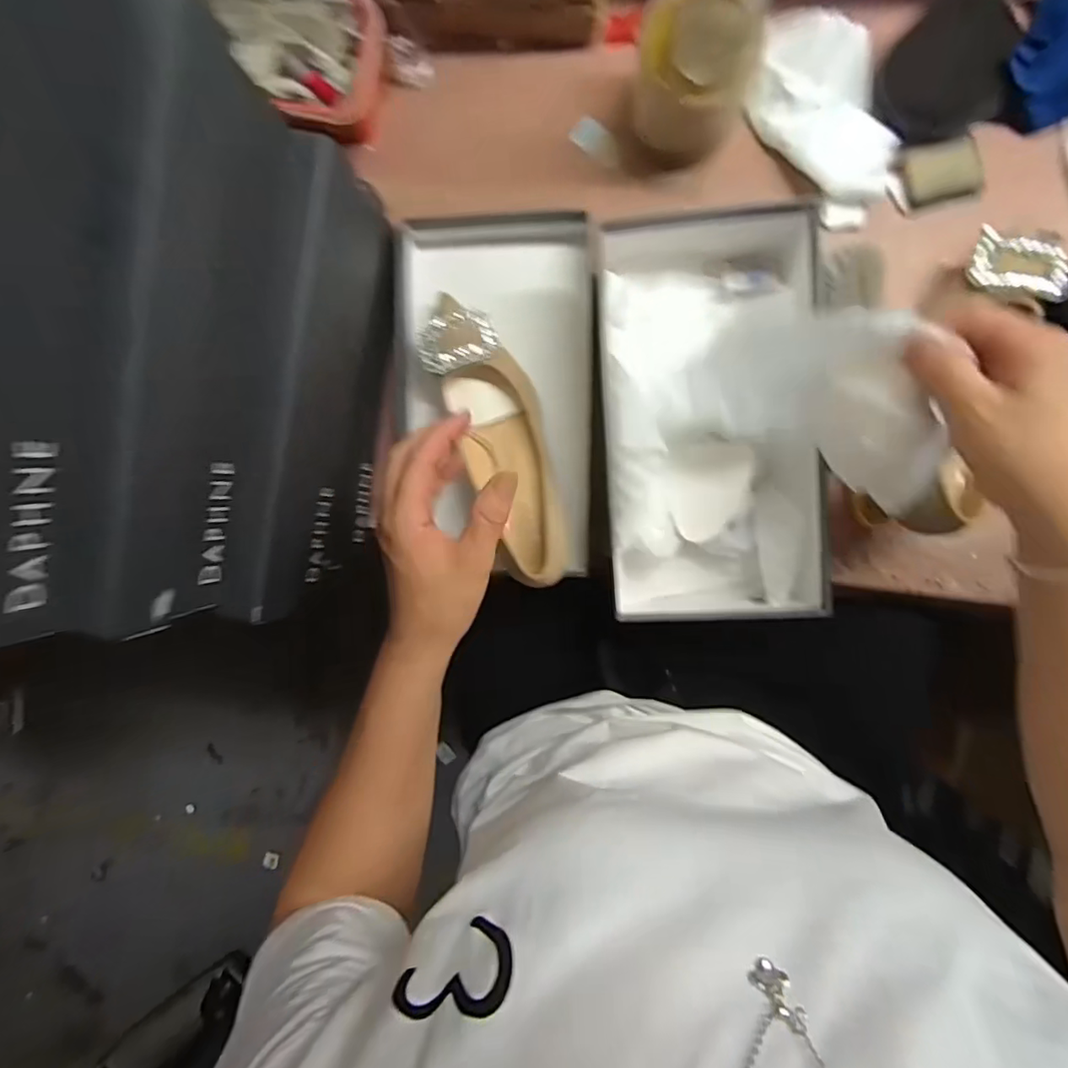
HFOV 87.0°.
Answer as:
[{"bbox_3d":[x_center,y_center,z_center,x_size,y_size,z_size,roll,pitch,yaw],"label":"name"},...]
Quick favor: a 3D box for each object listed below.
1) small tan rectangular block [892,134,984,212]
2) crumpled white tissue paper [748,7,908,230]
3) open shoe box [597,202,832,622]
[{"bbox_3d":[0.328,-0.295,0.456,0.059,0.010,0.047,-11,94,6],"label":"small tan rectangular block"},{"bbox_3d":[0.237,-0.335,0.452,0.098,0.023,0.164,-18,93,7],"label":"crumpled white tissue paper"},{"bbox_3d":[0.141,-0.092,0.450,0.173,0.075,0.329,-3,95,6],"label":"open shoe box"}]

